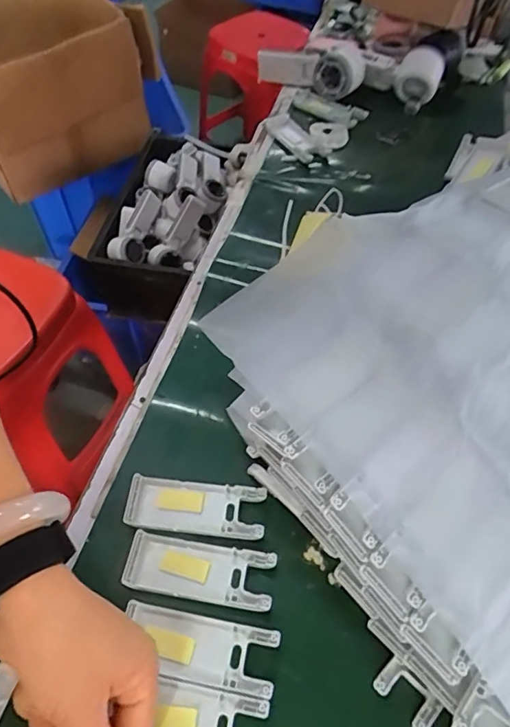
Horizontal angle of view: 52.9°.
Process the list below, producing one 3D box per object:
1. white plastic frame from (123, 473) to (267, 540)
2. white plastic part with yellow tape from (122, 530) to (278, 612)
[{"bbox_3d":[-0.046,0.111,0.396,0.104,0.008,0.040,6,56,2],"label":"white plastic frame"},{"bbox_3d":[-0.040,0.148,0.367,0.104,0.006,0.038,9,56,4],"label":"white plastic part with yellow tape"}]

